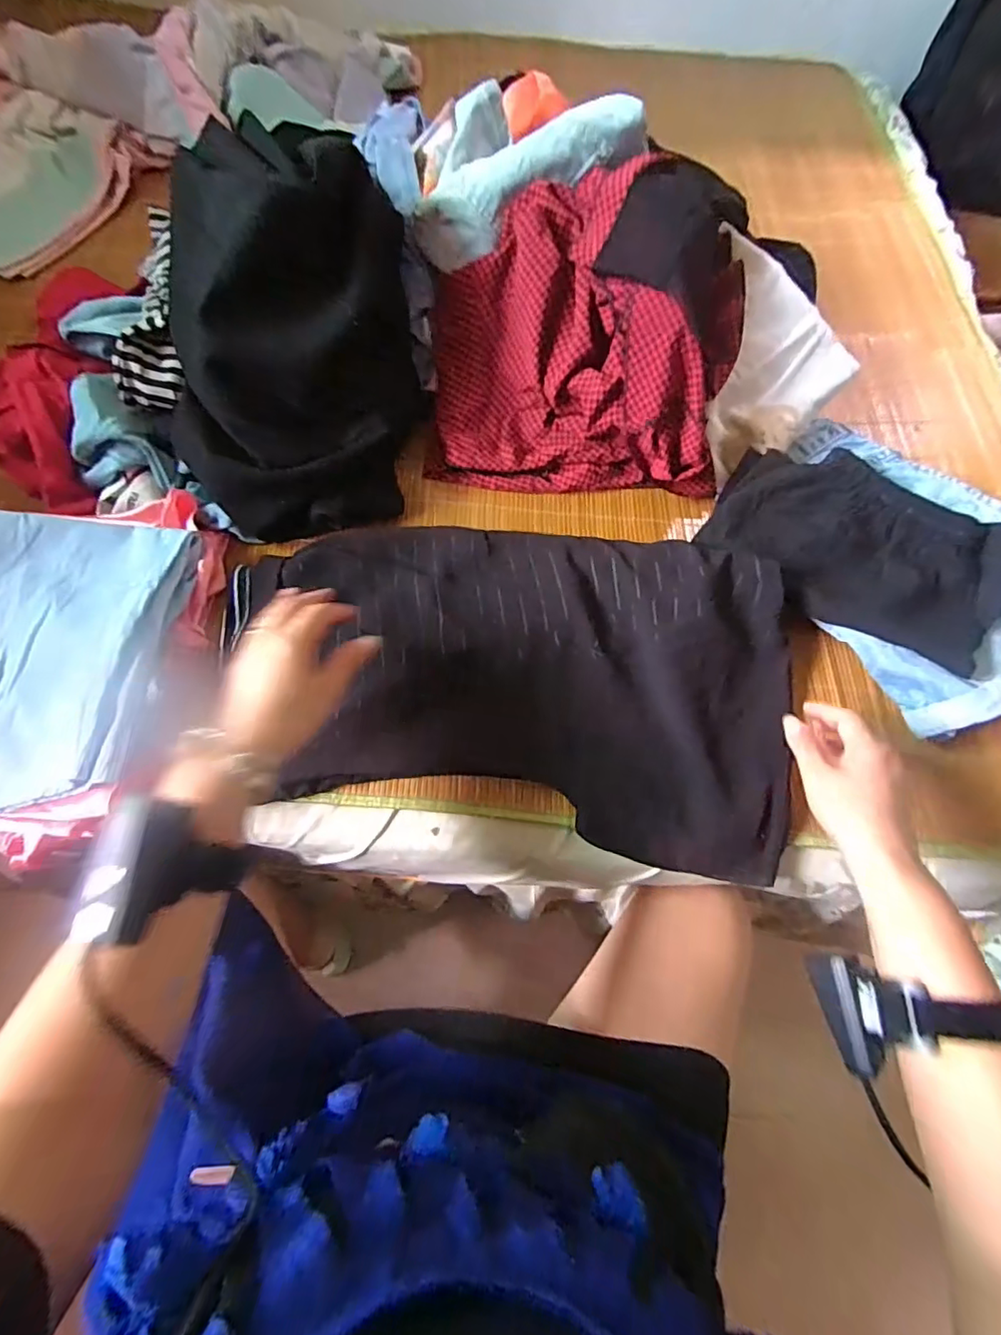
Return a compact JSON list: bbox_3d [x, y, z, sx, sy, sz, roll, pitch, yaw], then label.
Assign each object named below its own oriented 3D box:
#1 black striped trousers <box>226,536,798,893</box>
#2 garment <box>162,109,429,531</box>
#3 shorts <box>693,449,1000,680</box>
[{"bbox_3d":[0.008,-0.002,0.486,0.493,0.052,0.279,10,68,1],"label":"black striped trousers"},{"bbox_3d":[-0.195,-0.306,0.516,0.220,0.187,0.307,-3,68,-4],"label":"garment"},{"bbox_3d":[0.352,-0.112,0.529,0.287,0.041,0.183,33,71,10],"label":"shorts"}]

